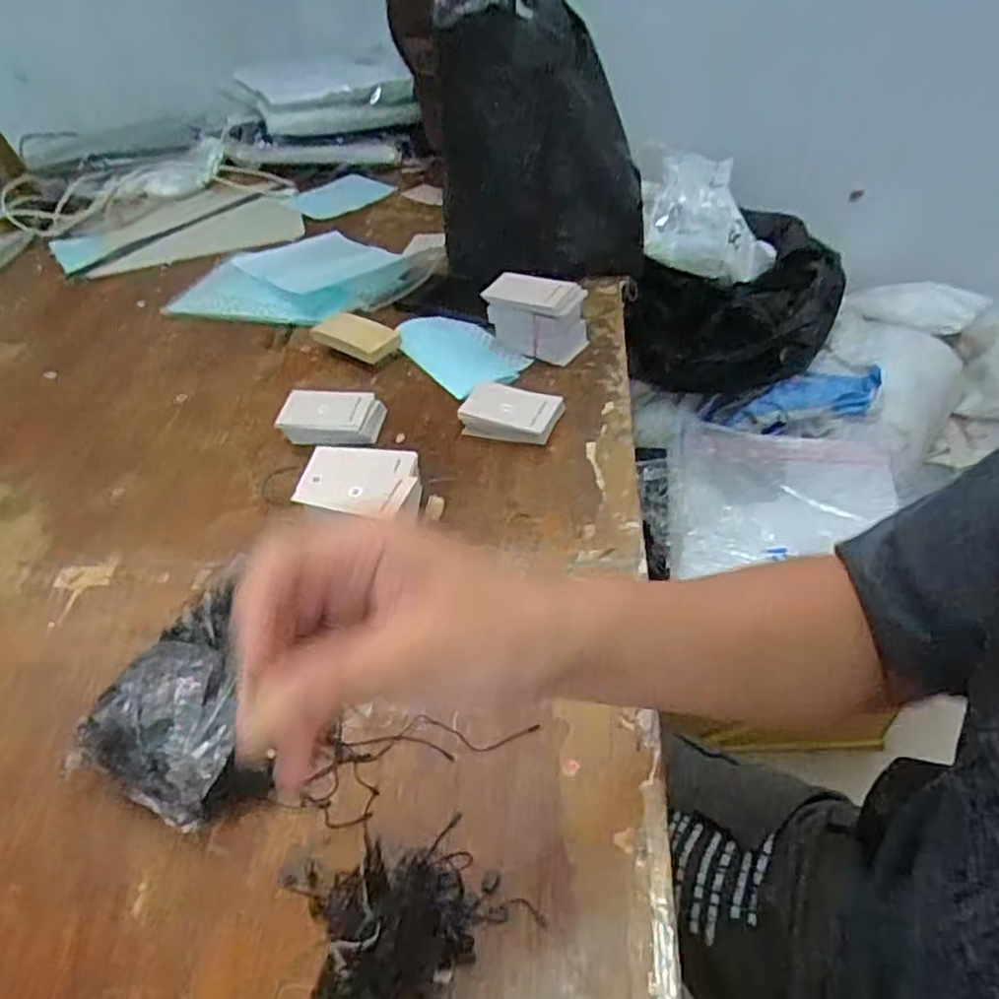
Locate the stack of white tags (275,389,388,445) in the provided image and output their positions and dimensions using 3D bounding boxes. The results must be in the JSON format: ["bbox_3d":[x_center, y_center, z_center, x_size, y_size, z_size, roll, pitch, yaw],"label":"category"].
[{"bbox_3d":[-0.156,-0.078,0.668,0.090,0.028,0.061,2,44,9],"label":"stack of white tags"}]

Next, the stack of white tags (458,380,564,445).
[{"bbox_3d":[0.012,-0.083,0.654,0.091,0.021,0.064,10,46,18],"label":"stack of white tags"}]

